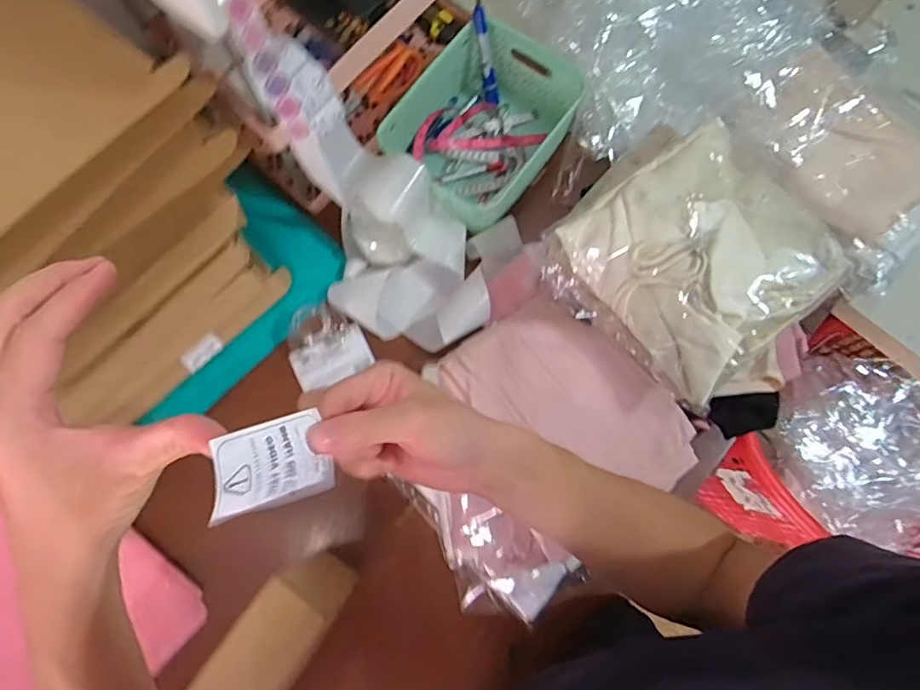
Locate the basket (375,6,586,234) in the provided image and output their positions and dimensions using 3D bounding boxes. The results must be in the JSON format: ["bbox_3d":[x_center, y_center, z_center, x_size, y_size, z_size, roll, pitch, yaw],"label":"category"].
[{"bbox_3d":[0.029,-0.309,0.798,0.203,0.093,0.256,36,79,8],"label":"basket"}]

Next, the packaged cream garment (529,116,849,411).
[{"bbox_3d":[0.254,-0.097,0.629,0.246,0.084,0.256,-44,79,2],"label":"packaged cream garment"}]

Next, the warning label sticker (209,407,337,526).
[{"bbox_3d":[-0.099,0.064,0.305,0.009,0.072,0.047,1,98,36],"label":"warning label sticker"}]

